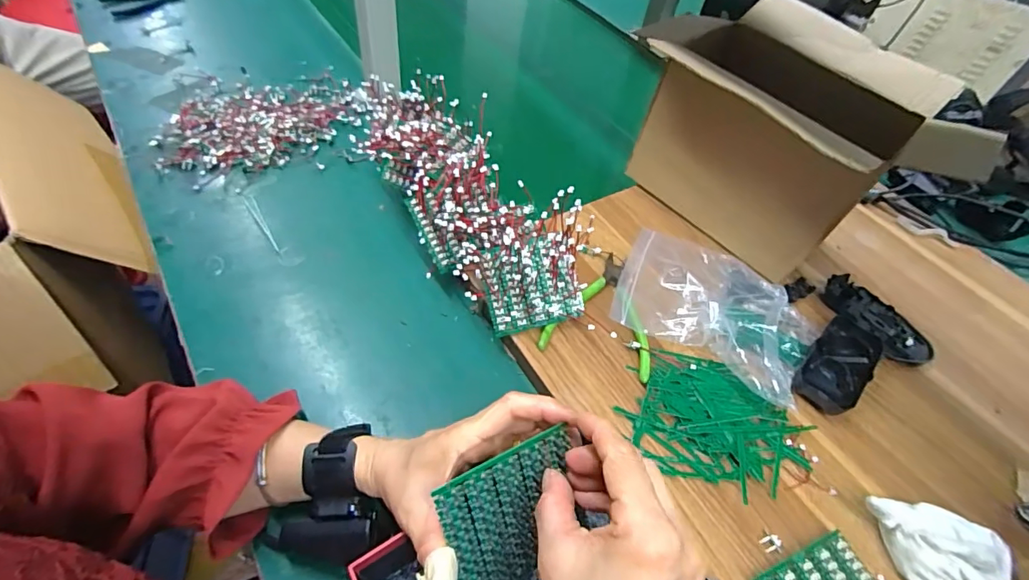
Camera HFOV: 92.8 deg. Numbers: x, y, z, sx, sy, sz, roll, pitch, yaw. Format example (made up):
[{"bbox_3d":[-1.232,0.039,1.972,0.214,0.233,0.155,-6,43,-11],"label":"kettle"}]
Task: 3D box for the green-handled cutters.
[{"bbox_3d":[0.093,0.013,0.487,0.104,0.026,0.136,19,52,7],"label":"green-handled cutters"}]

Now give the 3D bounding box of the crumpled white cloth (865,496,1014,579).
[{"bbox_3d":[0.326,0.197,0.358,0.073,0.057,0.117,-18,57,-20],"label":"crumpled white cloth"}]

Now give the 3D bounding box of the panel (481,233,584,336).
[{"bbox_3d":[0.016,-0.005,0.459,0.085,0.010,0.081,-14,99,-7],"label":"panel"}]

